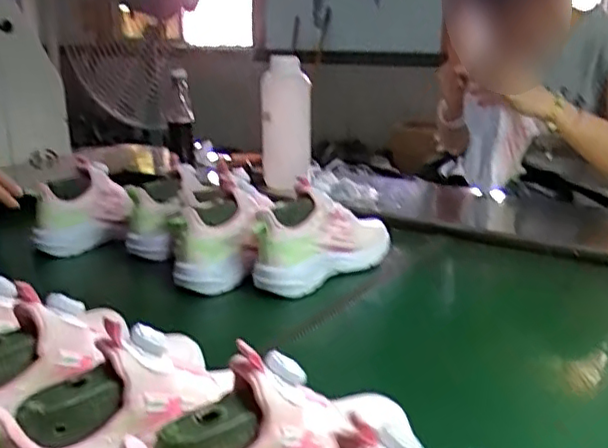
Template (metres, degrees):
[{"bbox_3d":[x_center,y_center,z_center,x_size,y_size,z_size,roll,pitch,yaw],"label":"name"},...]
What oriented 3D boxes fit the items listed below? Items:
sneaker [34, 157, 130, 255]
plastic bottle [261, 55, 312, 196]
[{"bbox_3d":[-0.364,-0.027,1.063,0.172,0.135,0.097,-4,20,-13],"label":"sneaker"},{"bbox_3d":[-0.033,-0.190,1.243,0.094,0.244,0.095,2,19,2],"label":"plastic bottle"}]

